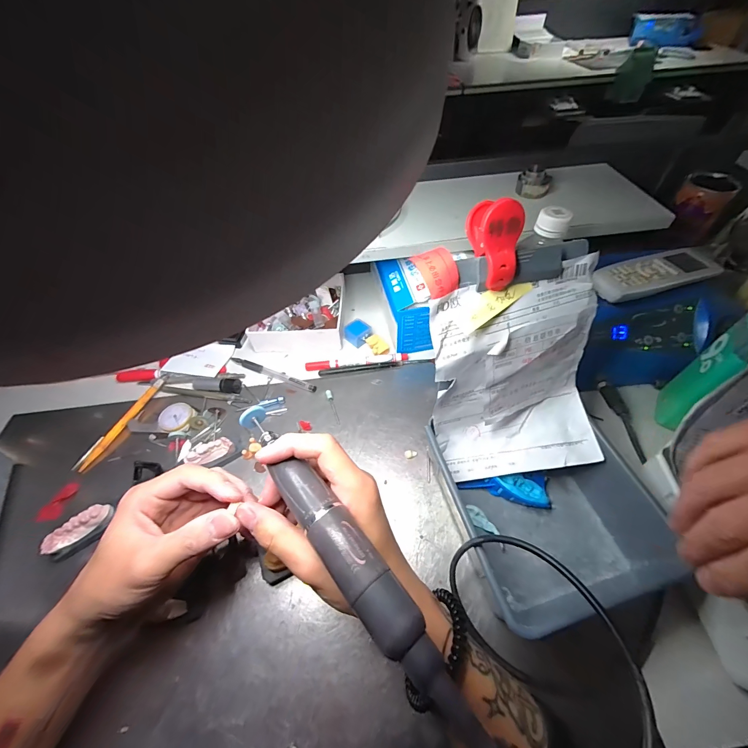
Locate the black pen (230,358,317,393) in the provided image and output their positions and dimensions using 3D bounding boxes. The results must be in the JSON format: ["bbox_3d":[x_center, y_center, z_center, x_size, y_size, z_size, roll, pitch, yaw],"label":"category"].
[{"bbox_3d":[-0.136,-0.003,0.442,0.136,0.009,0.013,19,57,16],"label":"black pen"}]

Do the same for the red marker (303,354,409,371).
[{"bbox_3d":[-0.023,-0.016,0.446,0.135,0.009,0.012,-6,53,-2],"label":"red marker"}]

